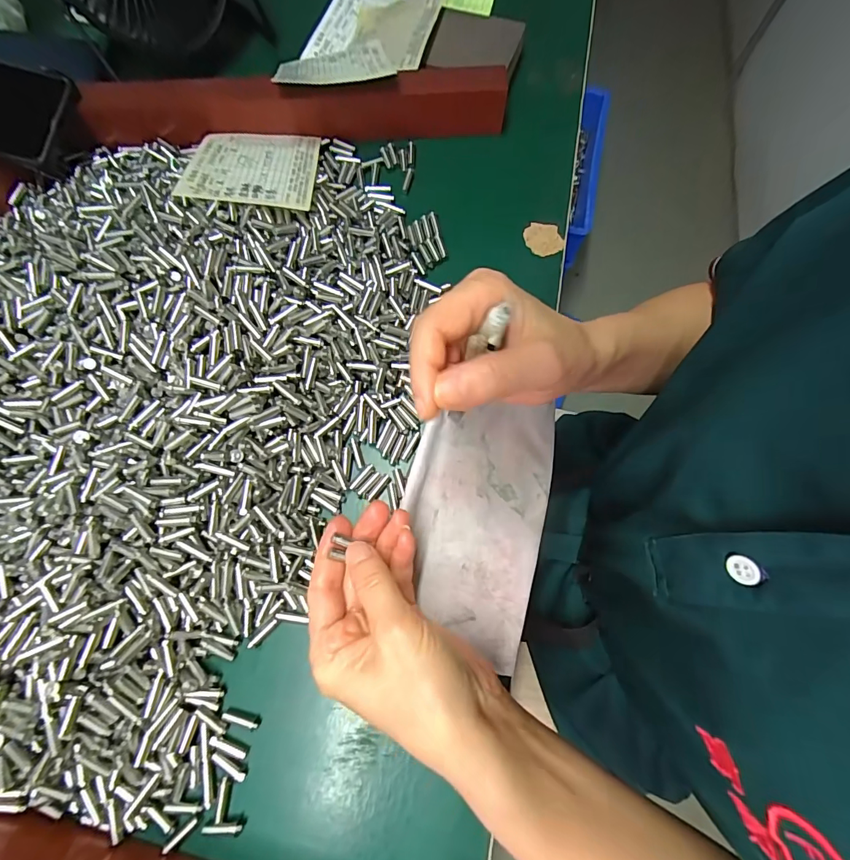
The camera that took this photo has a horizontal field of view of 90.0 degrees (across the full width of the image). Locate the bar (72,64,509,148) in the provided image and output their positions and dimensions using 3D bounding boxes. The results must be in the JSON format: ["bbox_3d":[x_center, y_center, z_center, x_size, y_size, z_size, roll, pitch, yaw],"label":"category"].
[{"bbox_3d":[-0.106,-0.260,0.335,0.337,0.042,0.033,-3,73,-1],"label":"bar"}]

